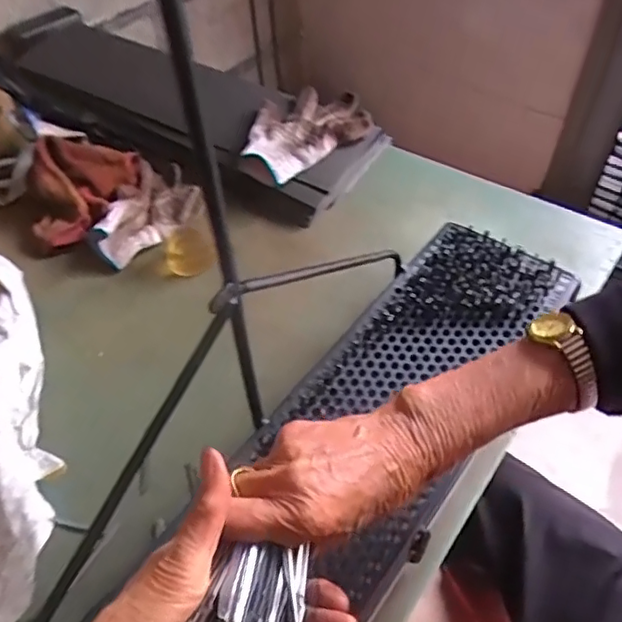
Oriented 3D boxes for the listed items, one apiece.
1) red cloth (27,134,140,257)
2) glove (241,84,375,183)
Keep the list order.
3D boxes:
[{"bbox_3d":[-0.301,-0.151,0.748,0.107,0.100,0.159,19,50,17],"label":"red cloth"},{"bbox_3d":[-0.021,-0.238,0.788,0.183,0.049,0.131,-31,54,-24],"label":"glove"}]

